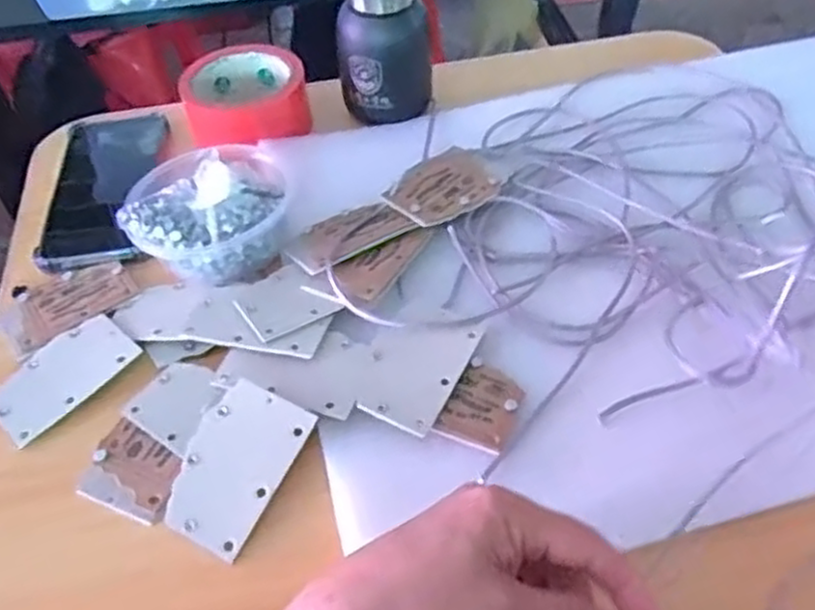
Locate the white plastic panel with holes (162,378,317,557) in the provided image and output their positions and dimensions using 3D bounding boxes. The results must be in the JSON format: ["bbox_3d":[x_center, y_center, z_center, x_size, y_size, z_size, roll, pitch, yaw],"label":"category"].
[{"bbox_3d":[-0.091,0.083,0.389,0.053,0.004,0.083,24,67,14],"label":"white plastic panel with holes"}]

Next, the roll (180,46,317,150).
[{"bbox_3d":[-0.130,-0.167,0.595,0.095,0.041,0.092,-2,49,2],"label":"roll"}]

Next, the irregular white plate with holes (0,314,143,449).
[{"bbox_3d":[-0.206,0.041,0.441,0.050,0.006,0.083,32,58,27],"label":"irregular white plate with holes"}]

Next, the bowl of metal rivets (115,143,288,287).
[{"bbox_3d":[-0.129,-0.066,0.486,0.099,0.056,0.095,-2,49,2],"label":"bowl of metal rivets"}]

